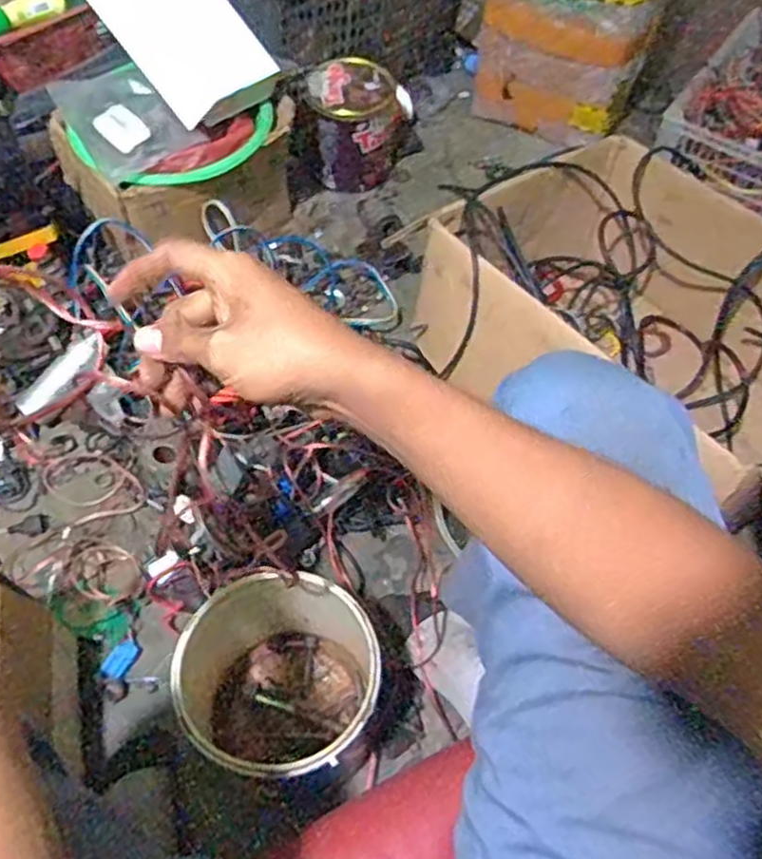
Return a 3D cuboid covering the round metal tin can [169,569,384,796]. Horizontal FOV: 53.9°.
[{"bbox_3d":[-0.104,0.267,0.769,0.213,0.188,0.183,-4,56,-4],"label":"round metal tin can"}]

